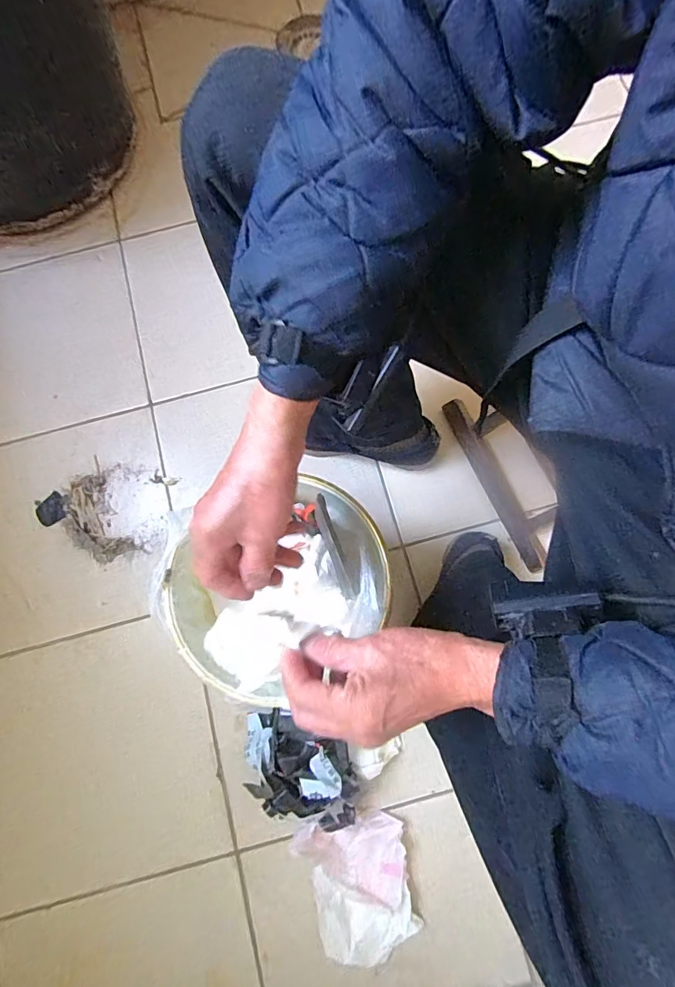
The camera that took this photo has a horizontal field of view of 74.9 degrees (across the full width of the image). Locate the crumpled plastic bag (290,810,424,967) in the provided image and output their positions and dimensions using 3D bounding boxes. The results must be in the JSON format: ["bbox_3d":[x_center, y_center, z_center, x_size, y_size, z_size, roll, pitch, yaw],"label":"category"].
[{"bbox_3d":[0.025,0.491,0.554,0.141,0.039,0.151,-8,77,-1],"label":"crumpled plastic bag"}]

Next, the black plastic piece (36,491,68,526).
[{"bbox_3d":[-0.449,0.024,0.691,0.048,0.008,0.050,-31,72,5],"label":"black plastic piece"}]

